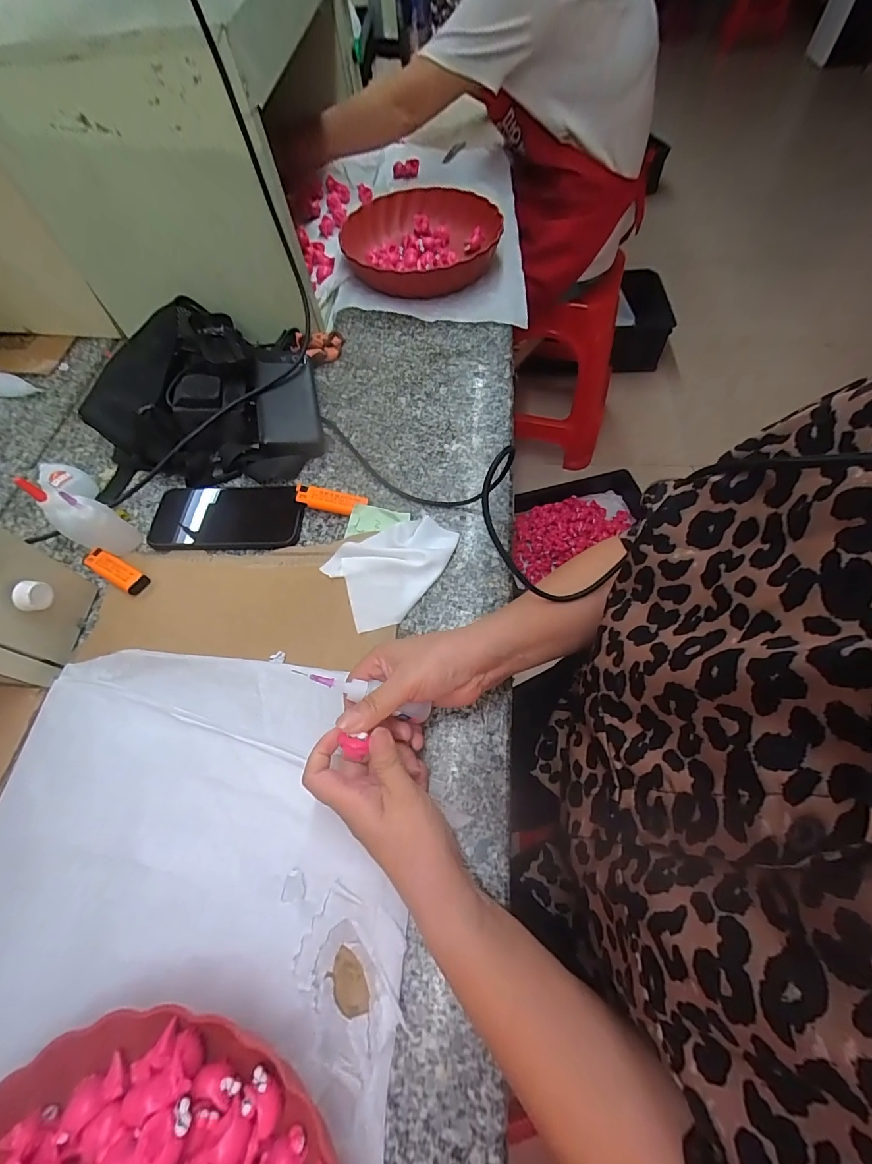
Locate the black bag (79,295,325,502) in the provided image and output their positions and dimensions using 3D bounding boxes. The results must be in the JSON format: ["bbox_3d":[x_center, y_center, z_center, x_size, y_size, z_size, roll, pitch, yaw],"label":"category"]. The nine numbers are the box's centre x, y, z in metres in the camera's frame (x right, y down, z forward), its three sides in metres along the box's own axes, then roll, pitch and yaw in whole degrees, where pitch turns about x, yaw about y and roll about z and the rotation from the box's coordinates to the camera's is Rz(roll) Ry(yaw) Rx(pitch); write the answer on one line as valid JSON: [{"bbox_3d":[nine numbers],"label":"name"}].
[{"bbox_3d":[-0.282,-0.240,0.547,0.268,0.071,0.261,-6,62,0],"label":"black bag"}]

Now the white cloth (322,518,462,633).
[{"bbox_3d":[-0.037,-0.017,0.442,0.130,0.016,0.095,-31,65,-13],"label":"white cloth"}]

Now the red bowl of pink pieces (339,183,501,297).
[{"bbox_3d":[-0.023,-0.557,0.716,0.247,0.048,0.261,-1,62,3],"label":"red bowl of pink pieces"}]

